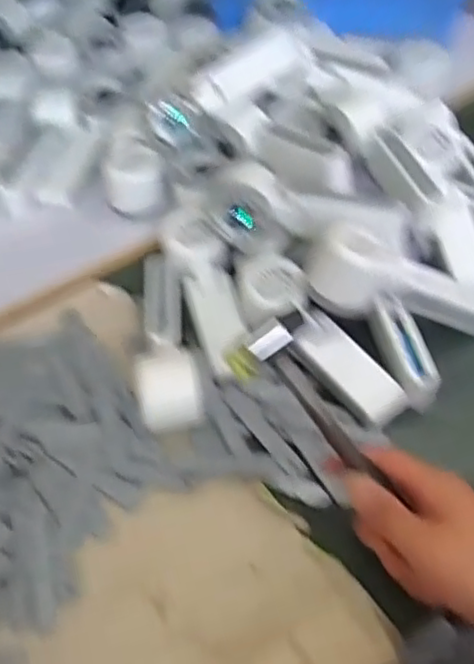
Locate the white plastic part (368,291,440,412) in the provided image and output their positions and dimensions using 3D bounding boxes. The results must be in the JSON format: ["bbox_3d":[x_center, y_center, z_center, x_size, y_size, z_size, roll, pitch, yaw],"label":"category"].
[{"bbox_3d":[0.136,0.017,0.542,0.031,0.043,0.093,-13,50,-7],"label":"white plastic part"}]

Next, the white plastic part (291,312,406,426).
[{"bbox_3d":[0.092,0.029,0.540,0.043,0.017,0.104,-33,62,-20],"label":"white plastic part"}]

